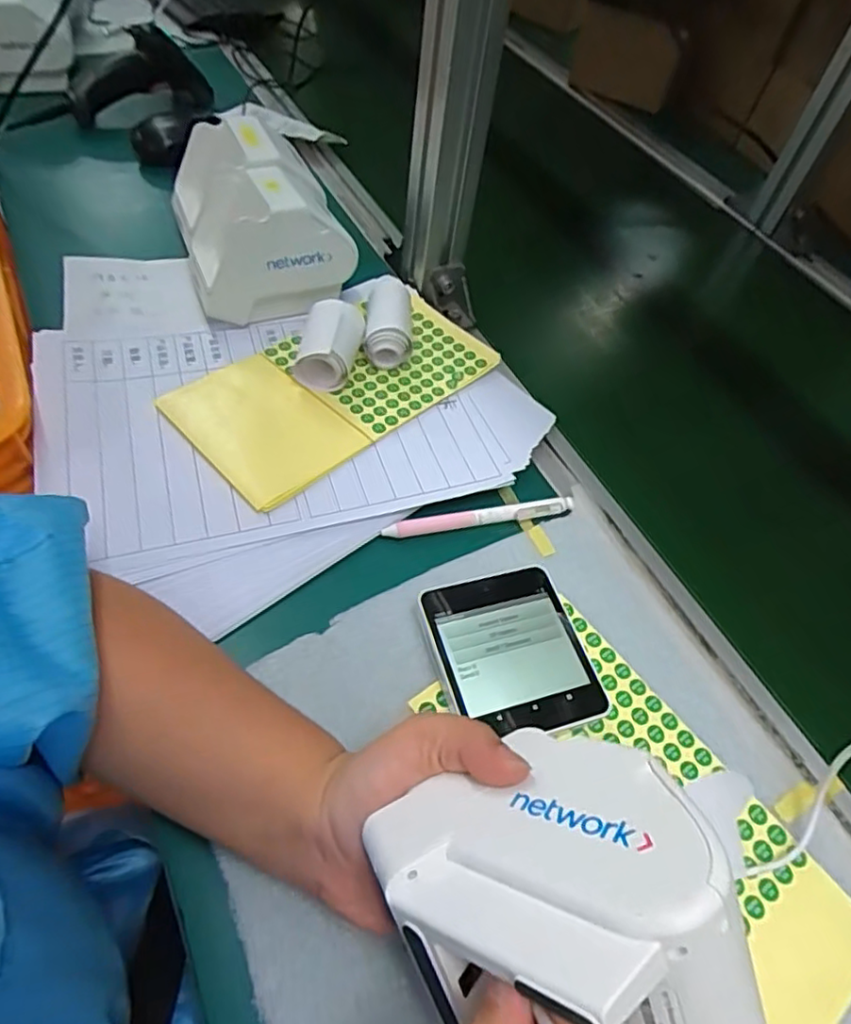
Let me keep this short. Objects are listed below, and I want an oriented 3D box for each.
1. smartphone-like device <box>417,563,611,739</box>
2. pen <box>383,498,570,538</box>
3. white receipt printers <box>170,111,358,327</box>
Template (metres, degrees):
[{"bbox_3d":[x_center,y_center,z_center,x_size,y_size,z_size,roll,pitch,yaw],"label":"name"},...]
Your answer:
[{"bbox_3d":[0.048,0.081,0.358,0.083,0.016,0.096,-12,57,-16],"label":"smartphone-like device"},{"bbox_3d":[0.039,0.004,0.425,0.134,0.006,0.013,-9,57,-13],"label":"pen"},{"bbox_3d":[-0.141,-0.246,0.519,0.121,0.096,0.178,-15,58,-17],"label":"white receipt printers"}]

